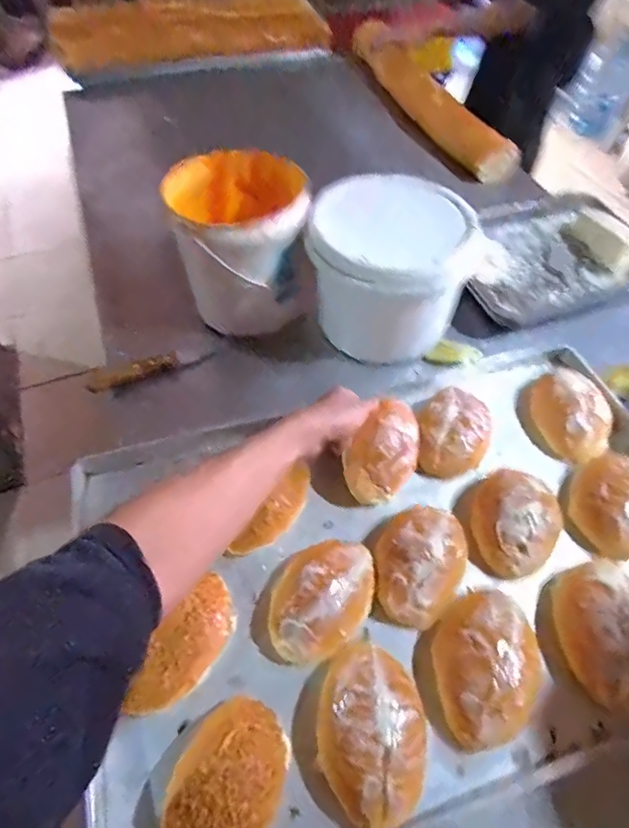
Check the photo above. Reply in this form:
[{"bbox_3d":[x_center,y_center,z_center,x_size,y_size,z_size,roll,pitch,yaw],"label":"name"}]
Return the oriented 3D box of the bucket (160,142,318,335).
[{"bbox_3d":[-0.110,-0.264,0.771,0.184,0.158,0.205,-11,55,-11],"label":"bucket"}]

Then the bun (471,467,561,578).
[{"bbox_3d":[0.223,0.121,0.589,0.099,0.057,0.105,-34,62,-24],"label":"bun"}]

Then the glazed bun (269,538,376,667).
[{"bbox_3d":[0.008,0.185,0.535,0.094,0.047,0.135,33,59,20],"label":"glazed bun"}]

